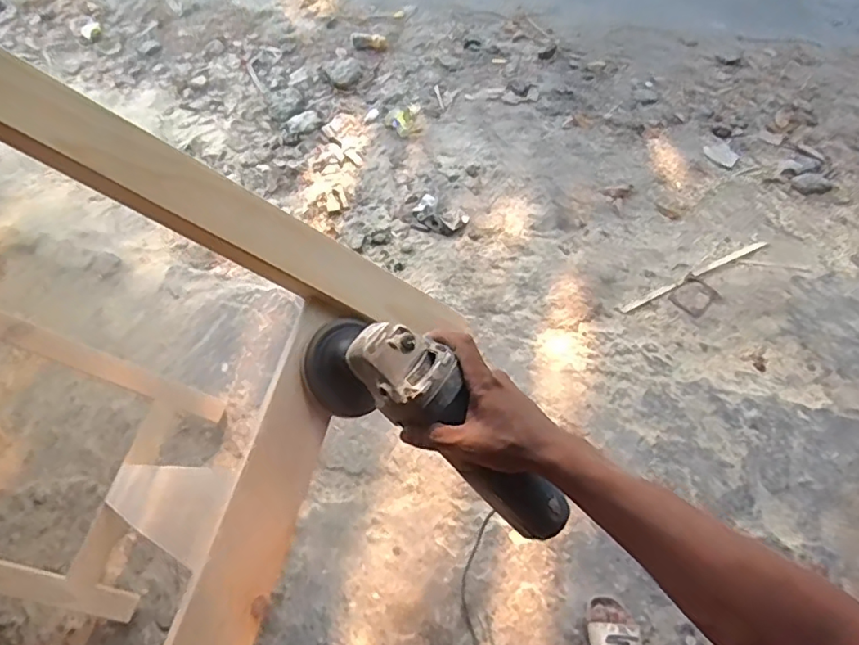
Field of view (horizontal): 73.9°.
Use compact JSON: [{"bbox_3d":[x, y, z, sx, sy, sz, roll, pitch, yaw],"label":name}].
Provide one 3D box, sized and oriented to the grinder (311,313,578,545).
[{"bbox_3d":[0.011,0.095,0.515,0.281,0.101,0.081,41,67,-1],"label":"grinder"}]

